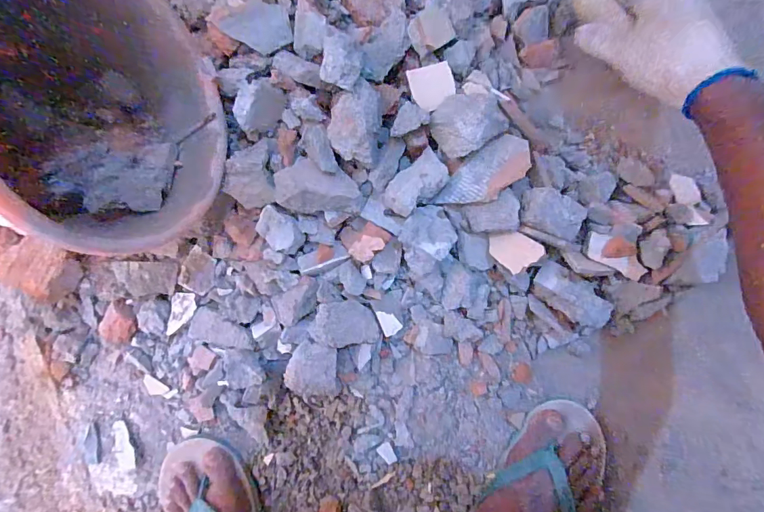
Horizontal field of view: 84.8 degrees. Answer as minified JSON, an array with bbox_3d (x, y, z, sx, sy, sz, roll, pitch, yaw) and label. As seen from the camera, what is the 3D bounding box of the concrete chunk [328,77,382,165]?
[{"bbox_3d":[-0.027,-0.134,0.417,0.049,0.028,0.075,5,92,5],"label":"concrete chunk"}]

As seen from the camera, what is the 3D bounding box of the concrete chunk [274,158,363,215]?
[{"bbox_3d":[-0.066,-0.071,0.449,0.088,0.041,0.060,18,93,2],"label":"concrete chunk"}]

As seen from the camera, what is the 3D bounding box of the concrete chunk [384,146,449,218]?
[{"bbox_3d":[0.037,-0.076,0.445,0.073,0.028,0.042,-43,88,4],"label":"concrete chunk"}]

